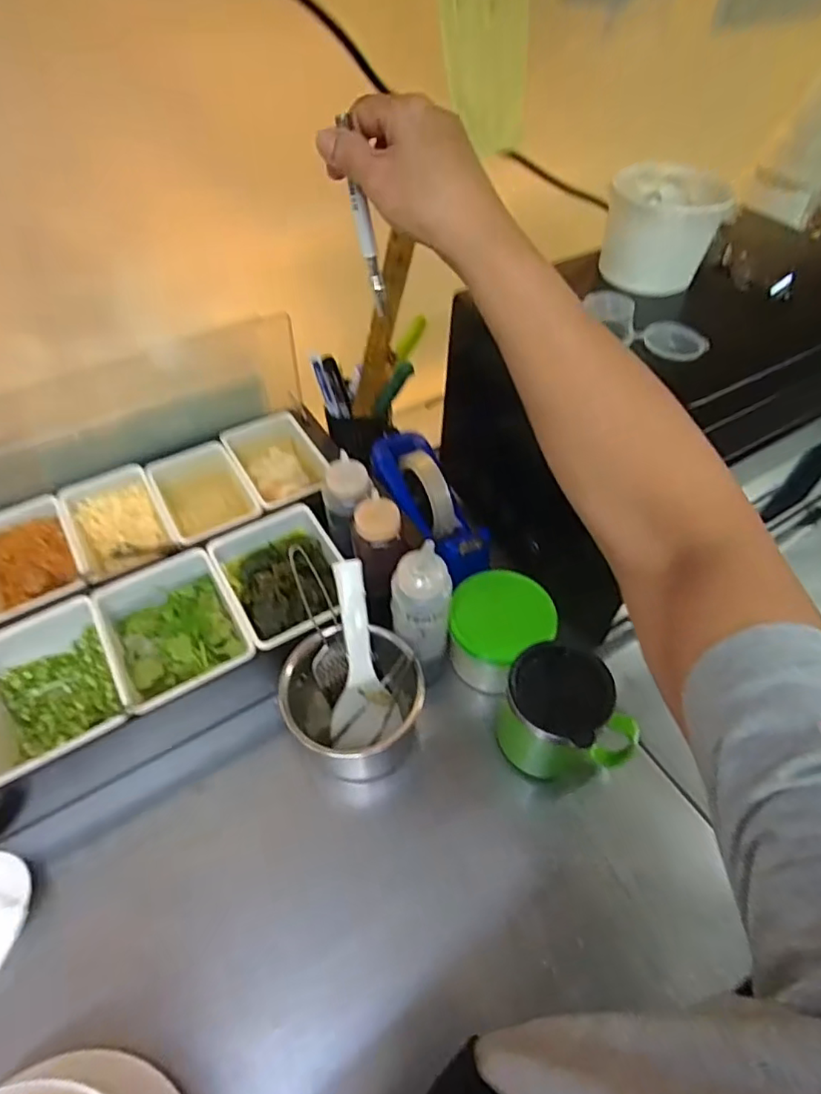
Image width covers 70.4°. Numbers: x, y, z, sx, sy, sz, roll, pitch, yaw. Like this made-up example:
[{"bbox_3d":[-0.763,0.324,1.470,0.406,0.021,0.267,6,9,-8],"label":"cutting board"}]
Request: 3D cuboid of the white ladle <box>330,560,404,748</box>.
[{"bbox_3d":[-0.048,0.092,0.516,0.058,0.017,0.158,-7,81,-7],"label":"white ladle"}]

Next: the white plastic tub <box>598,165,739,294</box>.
[{"bbox_3d":[0.244,-0.311,0.566,0.097,0.090,0.092,21,52,17],"label":"white plastic tub"}]

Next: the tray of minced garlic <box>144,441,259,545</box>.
[{"bbox_3d":[-0.226,-0.047,0.650,0.091,0.063,0.133,-24,54,-20],"label":"tray of minced garlic"}]

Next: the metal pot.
[{"bbox_3d":[-0.048,0.137,0.508,0.116,0.073,0.108,0,49,0],"label":"metal pot"}]

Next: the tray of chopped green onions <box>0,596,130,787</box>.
[{"bbox_3d":[-0.310,0.130,0.511,0.109,0.067,0.141,-26,54,-21],"label":"tray of chopped green onions"}]

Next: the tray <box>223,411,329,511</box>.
[{"bbox_3d":[-0.156,-0.095,0.688,0.093,0.052,0.164,-24,54,-20],"label":"tray"}]

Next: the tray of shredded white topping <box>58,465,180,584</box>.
[{"bbox_3d":[-0.307,-0.014,0.624,0.089,0.059,0.140,-25,54,-20],"label":"tray of shredded white topping"}]

